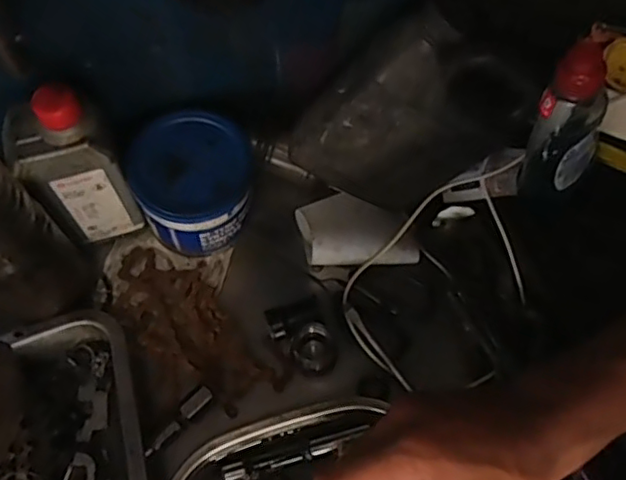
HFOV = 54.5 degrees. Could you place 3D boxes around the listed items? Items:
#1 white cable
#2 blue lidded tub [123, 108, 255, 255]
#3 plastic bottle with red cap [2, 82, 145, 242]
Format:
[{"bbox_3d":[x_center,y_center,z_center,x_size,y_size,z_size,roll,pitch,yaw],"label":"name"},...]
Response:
[{"bbox_3d":[0.107,0.019,0.524,0.158,0.071,0.208,2,65,1],"label":"white cable"},{"bbox_3d":[-0.105,-0.045,0.547,0.101,0.098,0.101,0,65,1],"label":"blue lidded tub"},{"bbox_3d":[-0.192,-0.055,0.498,0.067,0.170,0.051,-21,67,-9],"label":"plastic bottle with red cap"}]

